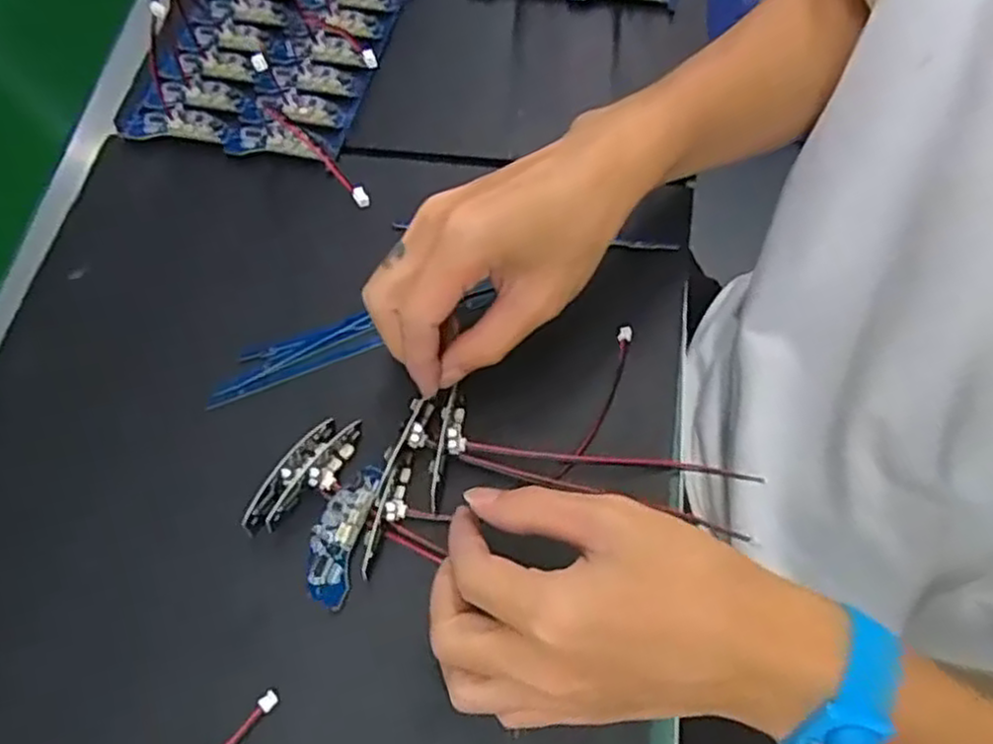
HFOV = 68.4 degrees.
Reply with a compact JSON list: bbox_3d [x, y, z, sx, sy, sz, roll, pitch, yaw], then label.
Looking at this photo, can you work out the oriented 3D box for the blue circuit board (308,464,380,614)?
[{"bbox_3d":[-0.072,0.073,0.337,0.023,0.011,0.063,14,66,10],"label":"blue circuit board"}]

